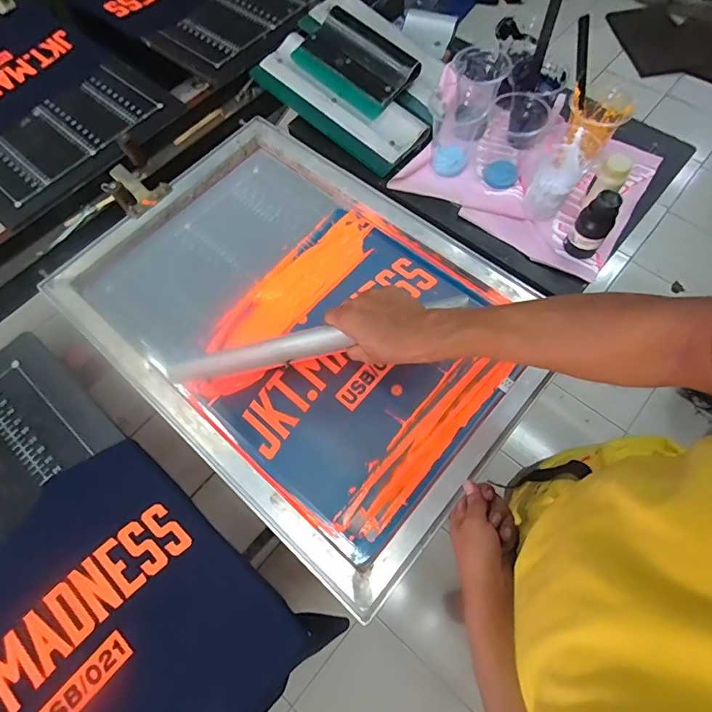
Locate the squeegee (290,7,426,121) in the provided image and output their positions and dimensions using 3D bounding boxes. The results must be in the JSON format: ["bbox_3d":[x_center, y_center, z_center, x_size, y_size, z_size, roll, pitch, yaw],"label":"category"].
[{"bbox_3d":[0.000,-0.525,0.786,0.204,0.030,0.129,42,91,12],"label":"squeegee"}]

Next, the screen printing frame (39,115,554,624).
[{"bbox_3d":[-0.078,-0.068,0.641,0.660,0.033,0.470,39,74,16],"label":"screen printing frame"}]

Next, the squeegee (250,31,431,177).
[{"bbox_3d":[-0.034,-0.449,0.766,0.325,0.019,0.118,41,89,10],"label":"squeegee"}]

